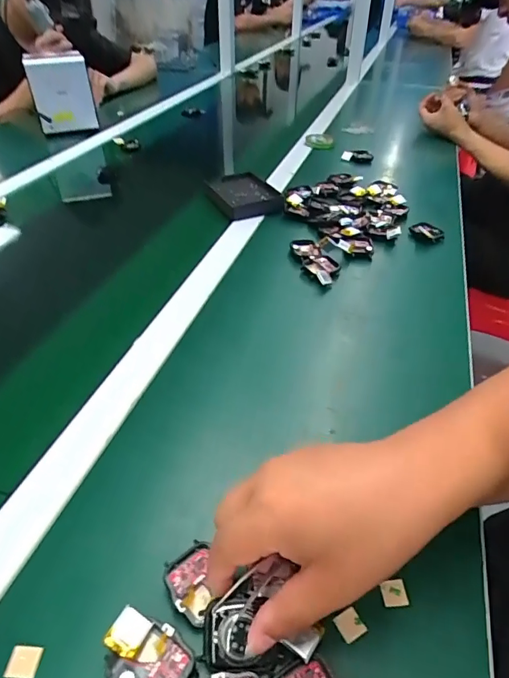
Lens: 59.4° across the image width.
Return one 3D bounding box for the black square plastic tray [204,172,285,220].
[{"bbox_3d":[-0.017,-0.239,0.737,0.092,0.028,0.147,-16,41,-21],"label":"black square plastic tray"}]

